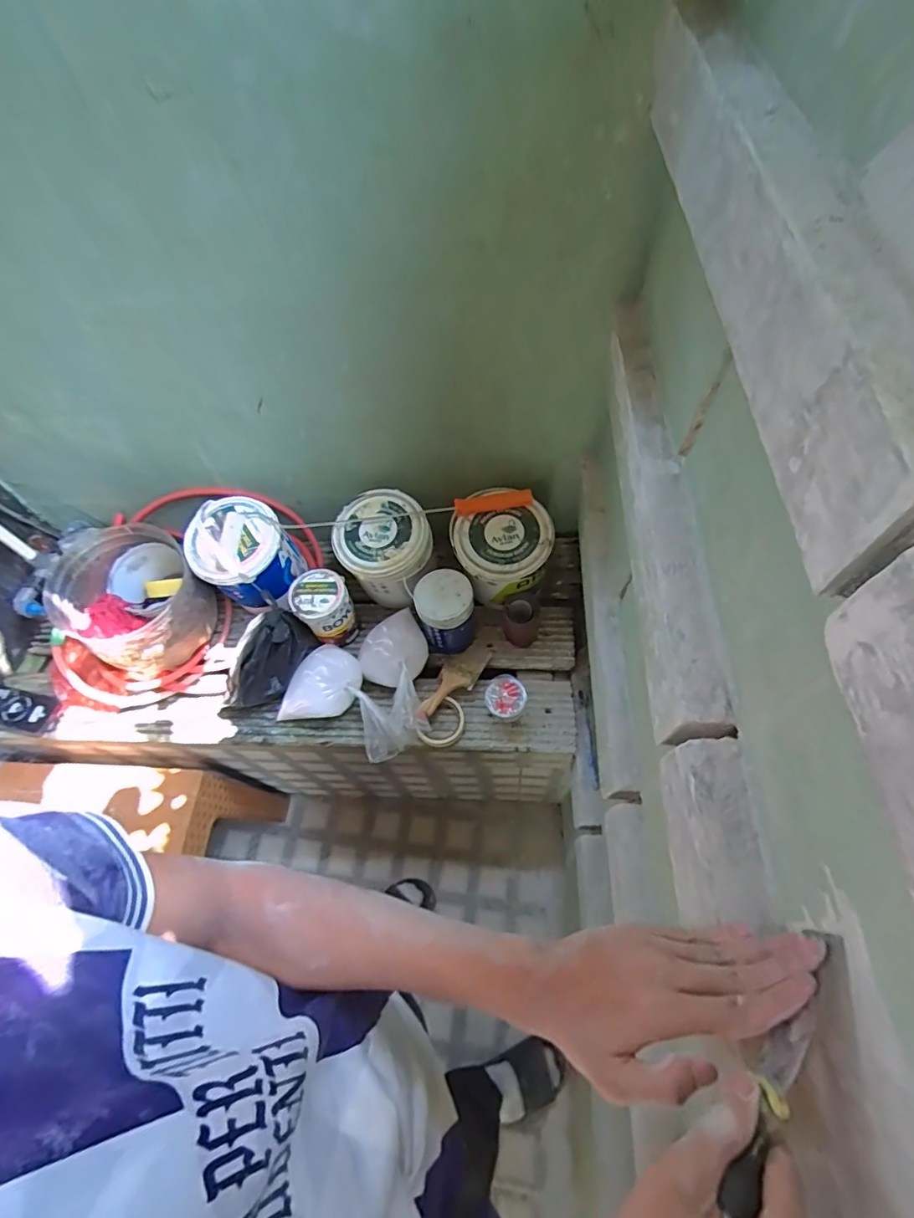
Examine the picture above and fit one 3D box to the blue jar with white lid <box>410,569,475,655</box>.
[{"bbox_3d":[-0.025,0.008,1.031,0.116,0.153,0.106,0,60,4],"label":"blue jar with white lid"}]

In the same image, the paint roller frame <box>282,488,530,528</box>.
[{"bbox_3d":[-0.101,-0.183,0.999,0.484,0.043,0.039,-5,60,2],"label":"paint roller frame"}]

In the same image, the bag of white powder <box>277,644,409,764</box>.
[{"bbox_3d":[-0.205,0.177,0.987,0.257,0.088,0.168,27,66,18],"label":"bag of white powder"}]

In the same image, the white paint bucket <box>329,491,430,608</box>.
[{"bbox_3d":[-0.142,-0.111,1.059,0.174,0.183,0.166,-2,60,3],"label":"white paint bucket"}]

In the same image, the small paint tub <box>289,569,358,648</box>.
[{"bbox_3d":[-0.264,0.001,1.058,0.103,0.148,0.104,-2,60,3],"label":"small paint tub"}]

